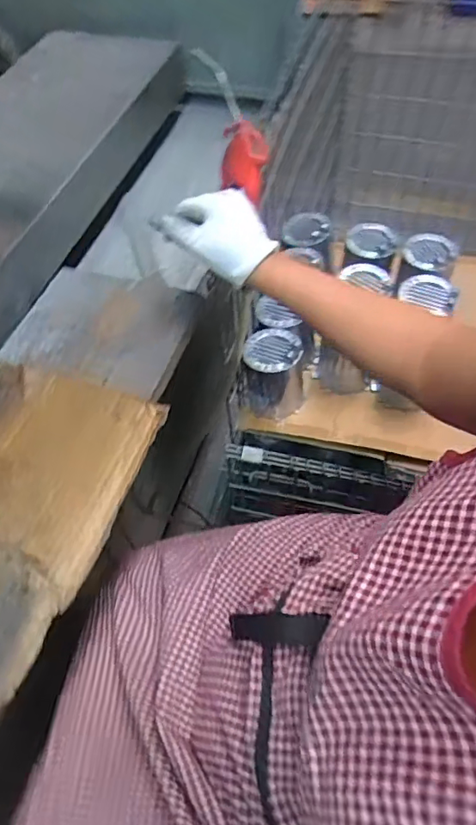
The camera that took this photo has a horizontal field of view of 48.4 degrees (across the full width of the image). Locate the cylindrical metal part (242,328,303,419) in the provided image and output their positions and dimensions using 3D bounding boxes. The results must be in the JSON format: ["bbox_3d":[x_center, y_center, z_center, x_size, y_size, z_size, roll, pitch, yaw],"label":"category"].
[{"bbox_3d":[0.053,-0.060,0.820,0.087,0.119,0.088,-1,57,2],"label":"cylindrical metal part"}]

